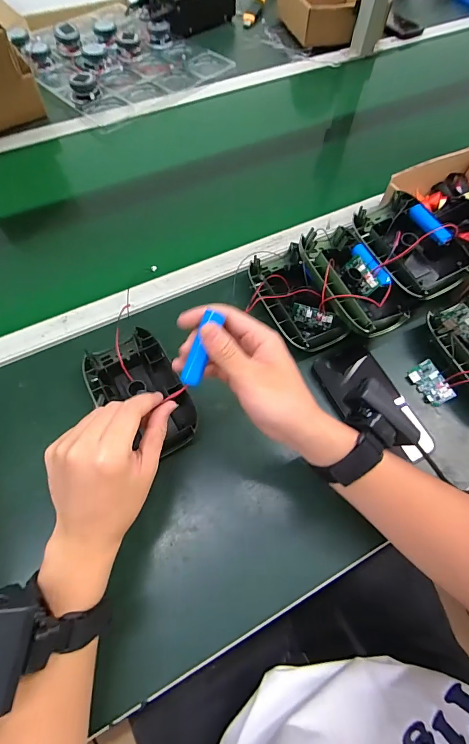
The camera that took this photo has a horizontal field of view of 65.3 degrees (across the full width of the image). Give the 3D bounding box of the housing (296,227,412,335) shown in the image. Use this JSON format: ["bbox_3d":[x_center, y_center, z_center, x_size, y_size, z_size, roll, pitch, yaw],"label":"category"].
[{"bbox_3d":[0.150,-0.121,0.469,0.102,0.045,0.160,-25,67,-14],"label":"housing"}]

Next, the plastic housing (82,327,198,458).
[{"bbox_3d":[-0.111,0.027,0.434,0.098,0.041,0.153,-28,68,-14],"label":"plastic housing"}]

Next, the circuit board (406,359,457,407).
[{"bbox_3d":[0.247,0.015,0.464,0.035,0.007,0.056,-39,62,27],"label":"circuit board"}]

